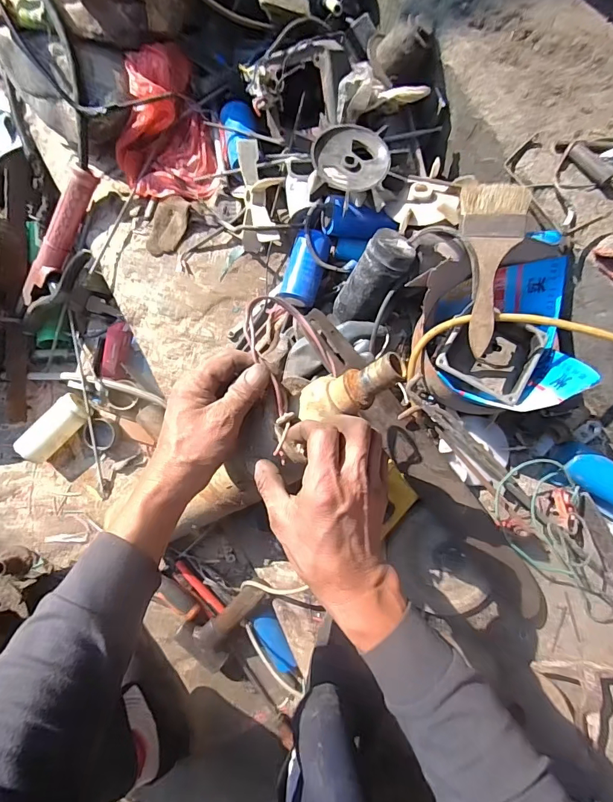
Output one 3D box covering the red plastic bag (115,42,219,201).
[{"bbox_3d":[-0.209,-0.397,0.596,0.136,0.079,0.189,-8,80,-3],"label":"red plastic bag"}]

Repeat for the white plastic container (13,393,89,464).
[{"bbox_3d":[-0.432,0.046,0.700,0.126,0.041,0.054,-43,83,-8],"label":"white plastic container"}]

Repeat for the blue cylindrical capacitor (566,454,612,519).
[{"bbox_3d":[0.384,0.107,0.540,0.114,0.054,0.051,33,80,5],"label":"blue cylindrical capacitor"}]

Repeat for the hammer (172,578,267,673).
[{"bbox_3d":[-0.119,0.332,0.628,0.084,0.027,0.183,40,110,6],"label":"hammer"}]

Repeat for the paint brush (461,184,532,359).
[{"bbox_3d":[0.203,-0.148,0.464,0.067,0.018,0.185,6,92,0],"label":"paint brush"}]

